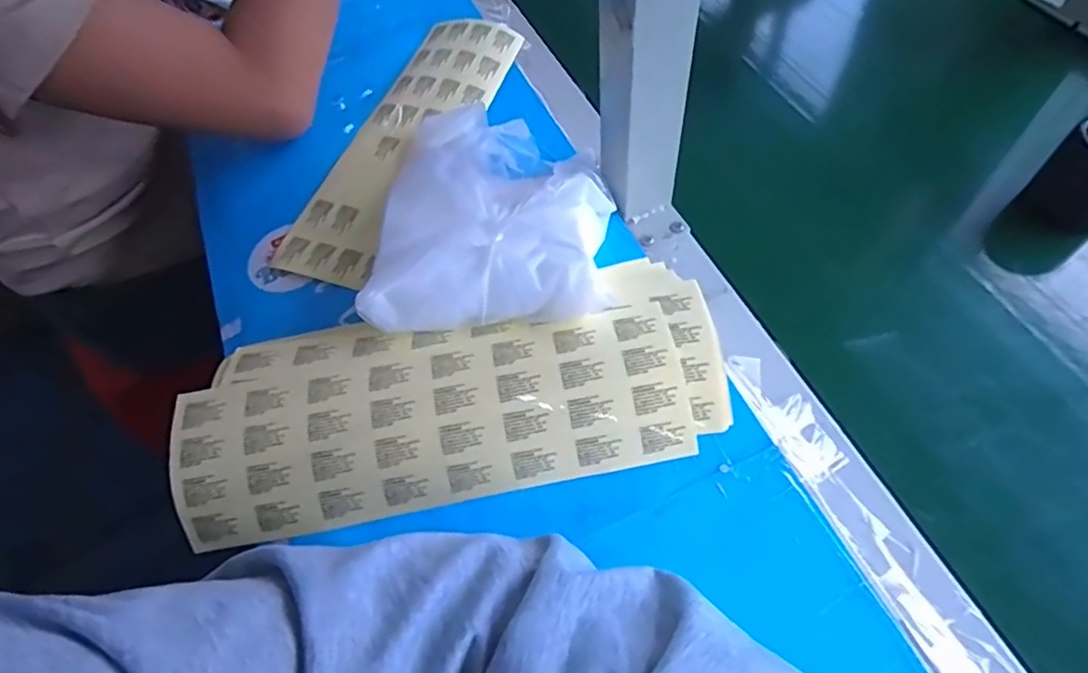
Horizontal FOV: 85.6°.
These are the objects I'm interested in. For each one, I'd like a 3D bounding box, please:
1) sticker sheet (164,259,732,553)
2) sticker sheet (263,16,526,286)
[{"bbox_3d":[-0.058,0.036,0.352,0.317,0.033,0.126,-12,59,-4],"label":"sticker sheet"},{"bbox_3d":[-0.111,-0.165,0.480,0.094,0.019,0.289,15,61,12],"label":"sticker sheet"}]

